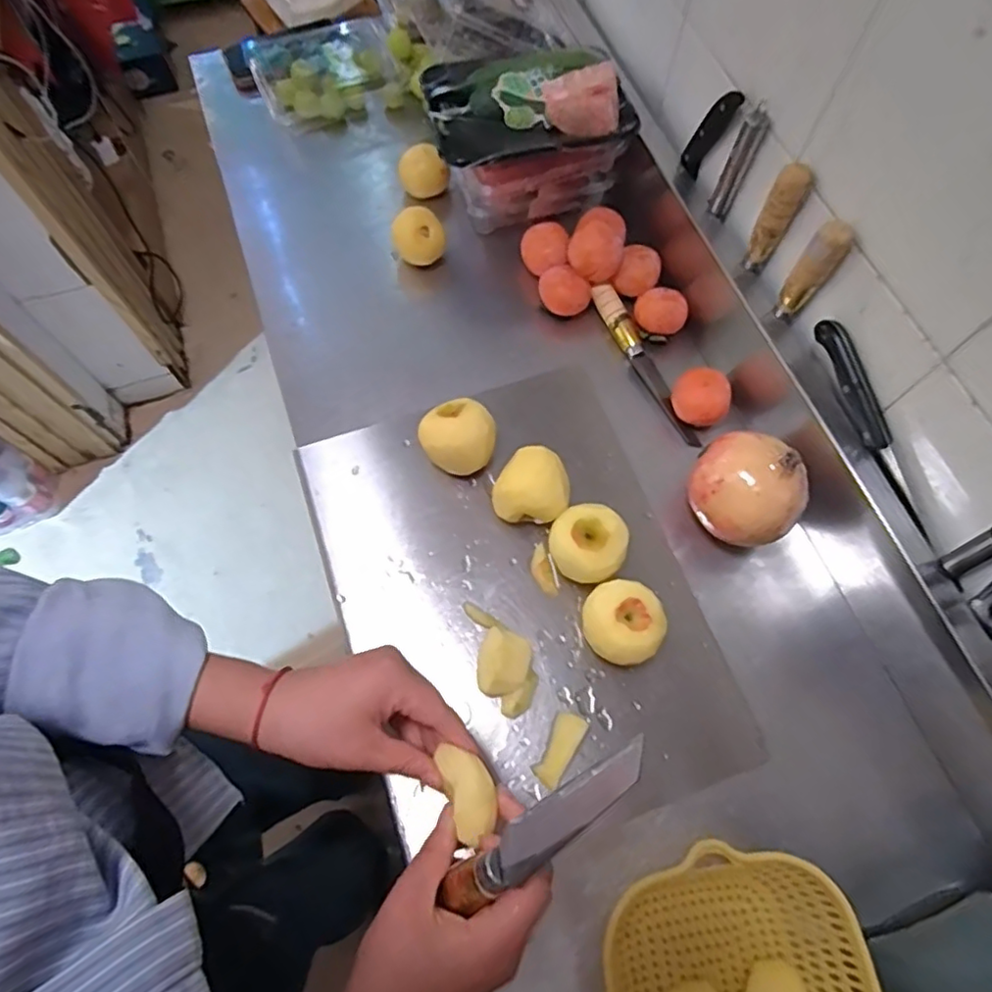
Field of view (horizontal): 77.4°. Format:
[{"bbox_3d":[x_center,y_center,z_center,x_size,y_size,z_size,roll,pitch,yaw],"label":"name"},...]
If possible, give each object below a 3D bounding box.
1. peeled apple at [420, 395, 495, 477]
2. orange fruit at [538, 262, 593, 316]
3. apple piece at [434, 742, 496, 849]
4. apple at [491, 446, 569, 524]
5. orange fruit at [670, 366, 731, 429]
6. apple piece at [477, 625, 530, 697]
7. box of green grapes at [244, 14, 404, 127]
[{"bbox_3d":[-0.034,-0.051,0.568,0.063,0.063,0.057,11,69,3],"label":"peeled apple"},{"bbox_3d":[0.069,-0.213,0.650,0.047,0.049,0.046,0,68,-1],"label":"orange fruit"},{"bbox_3d":[-0.017,0.162,0.343,0.024,0.011,0.054,-26,55,-11],"label":"apple piece"},{"bbox_3d":[0.030,-0.008,0.553,0.063,0.065,0.063,0,68,-1],"label":"apple"},{"bbox_3d":[0.197,-0.093,0.597,0.049,0.049,0.046,0,68,-1],"label":"orange fruit"},{"bbox_3d":[0.006,0.137,0.507,0.041,0.027,0.051,11,69,3],"label":"apple piece"},{"bbox_3d":[-0.208,-0.521,0.771,0.176,0.054,0.129,-29,72,-12],"label":"box of green grapes"}]

